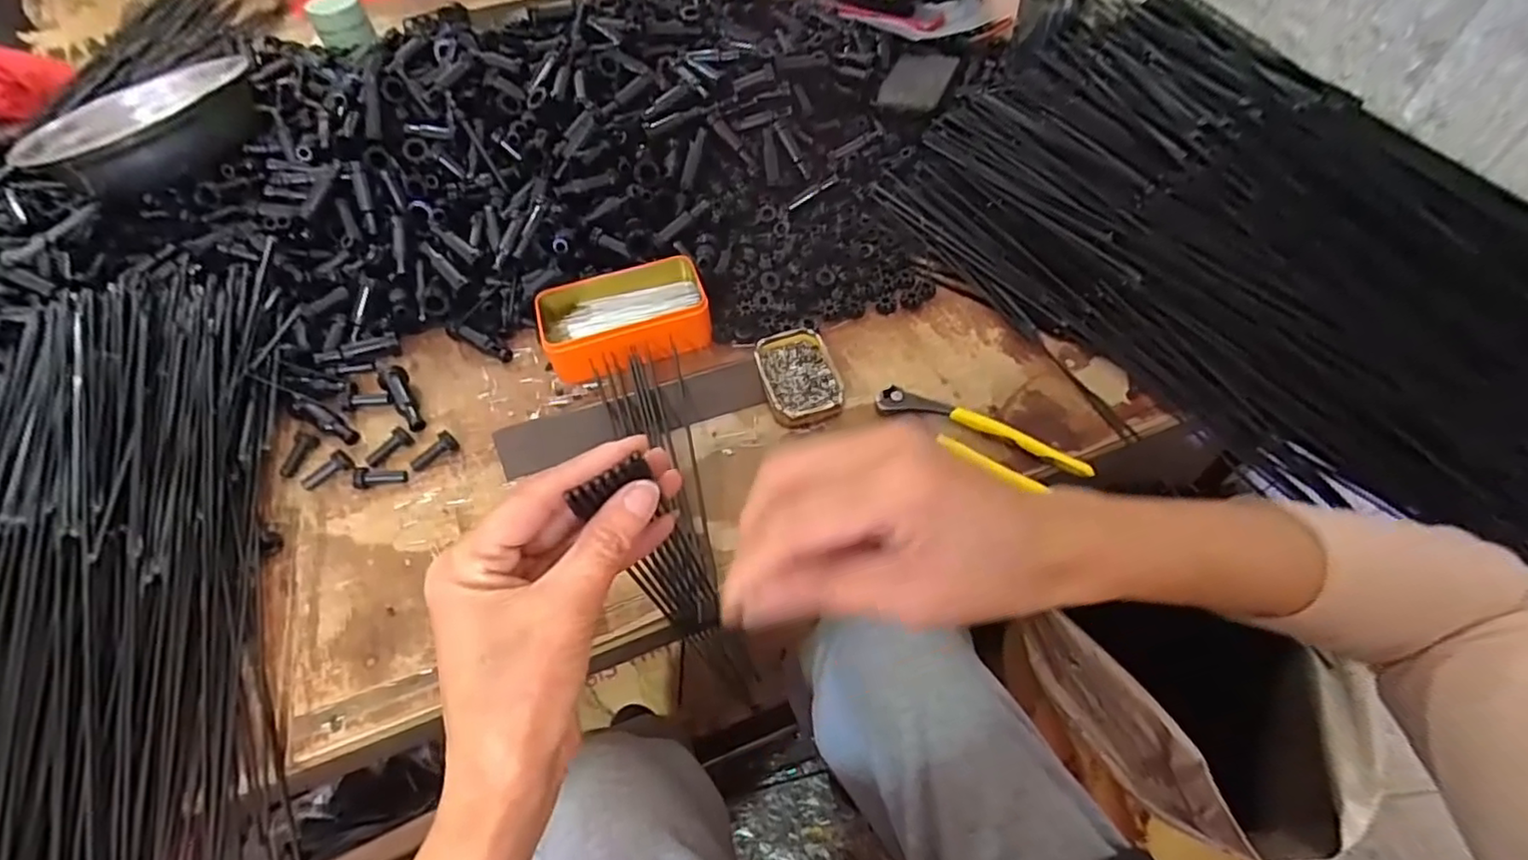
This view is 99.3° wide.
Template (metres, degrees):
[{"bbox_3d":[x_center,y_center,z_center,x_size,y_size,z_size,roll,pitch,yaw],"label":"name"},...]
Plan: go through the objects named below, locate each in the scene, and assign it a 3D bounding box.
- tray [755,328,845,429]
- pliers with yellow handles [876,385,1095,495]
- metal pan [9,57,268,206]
[{"bbox_3d":[0.030,-0.044,0.546,0.062,0.017,0.088,-14,55,-7],"label":"tray"},{"bbox_3d":[0.164,0.004,0.500,0.162,0.017,0.038,31,62,22],"label":"pliers with yellow handles"},{"bbox_3d":[-0.620,-0.317,0.669,0.180,0.051,0.204,15,57,12],"label":"metal pan"}]

